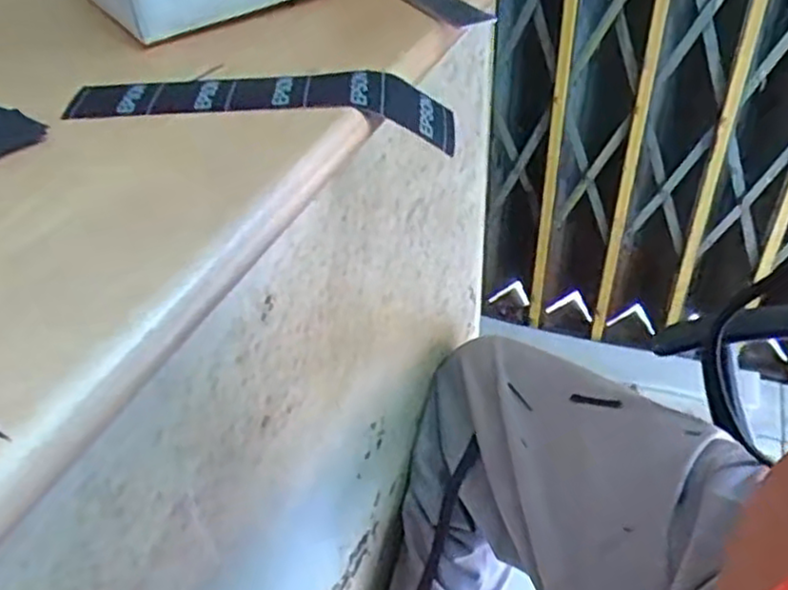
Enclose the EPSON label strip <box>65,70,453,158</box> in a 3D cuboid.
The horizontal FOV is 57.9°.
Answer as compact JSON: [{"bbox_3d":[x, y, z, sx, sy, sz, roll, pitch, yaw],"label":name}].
[{"bbox_3d":[-0.066,-0.096,0.378,0.193,0.033,0.040,-2,41,2],"label":"EPSON label strip"}]

